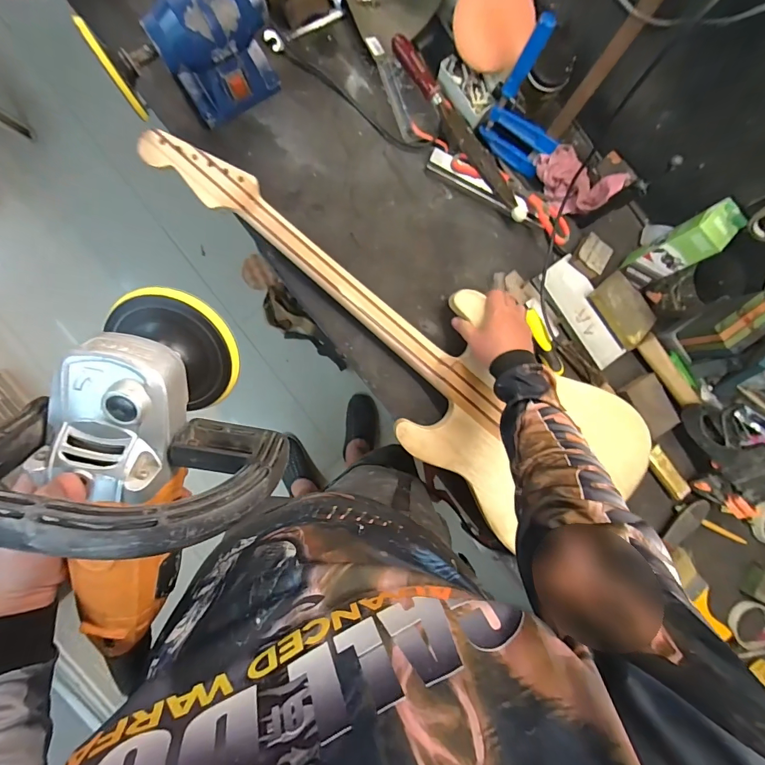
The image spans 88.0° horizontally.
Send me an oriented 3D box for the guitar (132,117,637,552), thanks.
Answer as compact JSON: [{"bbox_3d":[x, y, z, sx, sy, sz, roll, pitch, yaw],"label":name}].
[{"bbox_3d":[0.034,-0.072,0.655,0.951,0.054,0.307,38,87,-5],"label":"guitar"}]

